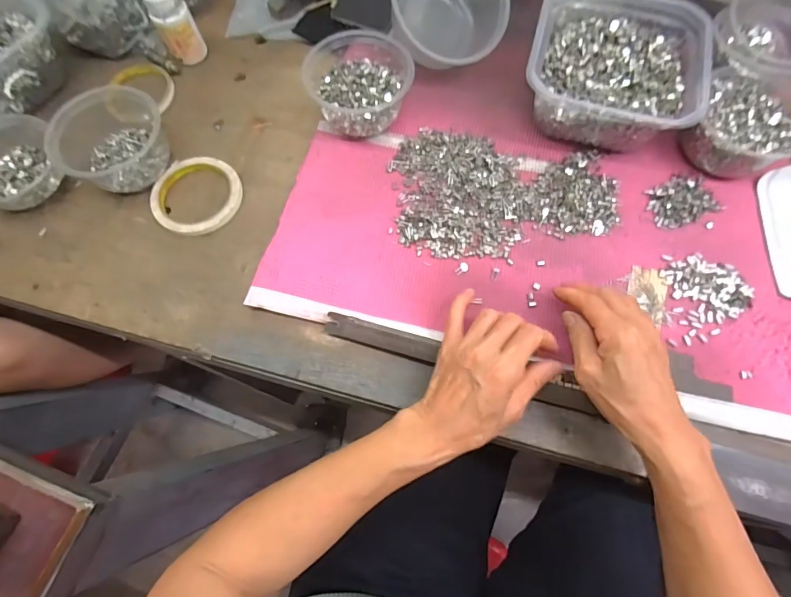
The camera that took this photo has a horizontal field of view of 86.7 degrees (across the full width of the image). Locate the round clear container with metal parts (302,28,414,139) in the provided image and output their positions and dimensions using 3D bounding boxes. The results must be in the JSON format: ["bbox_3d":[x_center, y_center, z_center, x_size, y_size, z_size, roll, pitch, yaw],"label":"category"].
[{"bbox_3d":[-0.042,-0.241,0.472,0.104,0.061,0.103,-1,72,2],"label":"round clear container with metal parts"}]

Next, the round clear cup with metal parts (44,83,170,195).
[{"bbox_3d":[-0.318,-0.178,0.467,0.113,0.057,0.109,-1,72,2],"label":"round clear cup with metal parts"}]

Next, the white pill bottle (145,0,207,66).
[{"bbox_3d":[-0.270,-0.337,0.512,0.042,0.082,0.039,-34,74,-8],"label":"white pill bottle"}]

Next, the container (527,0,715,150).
[{"bbox_3d":[0.238,-0.255,0.461,0.176,0.067,0.176,20,74,8],"label":"container"}]

